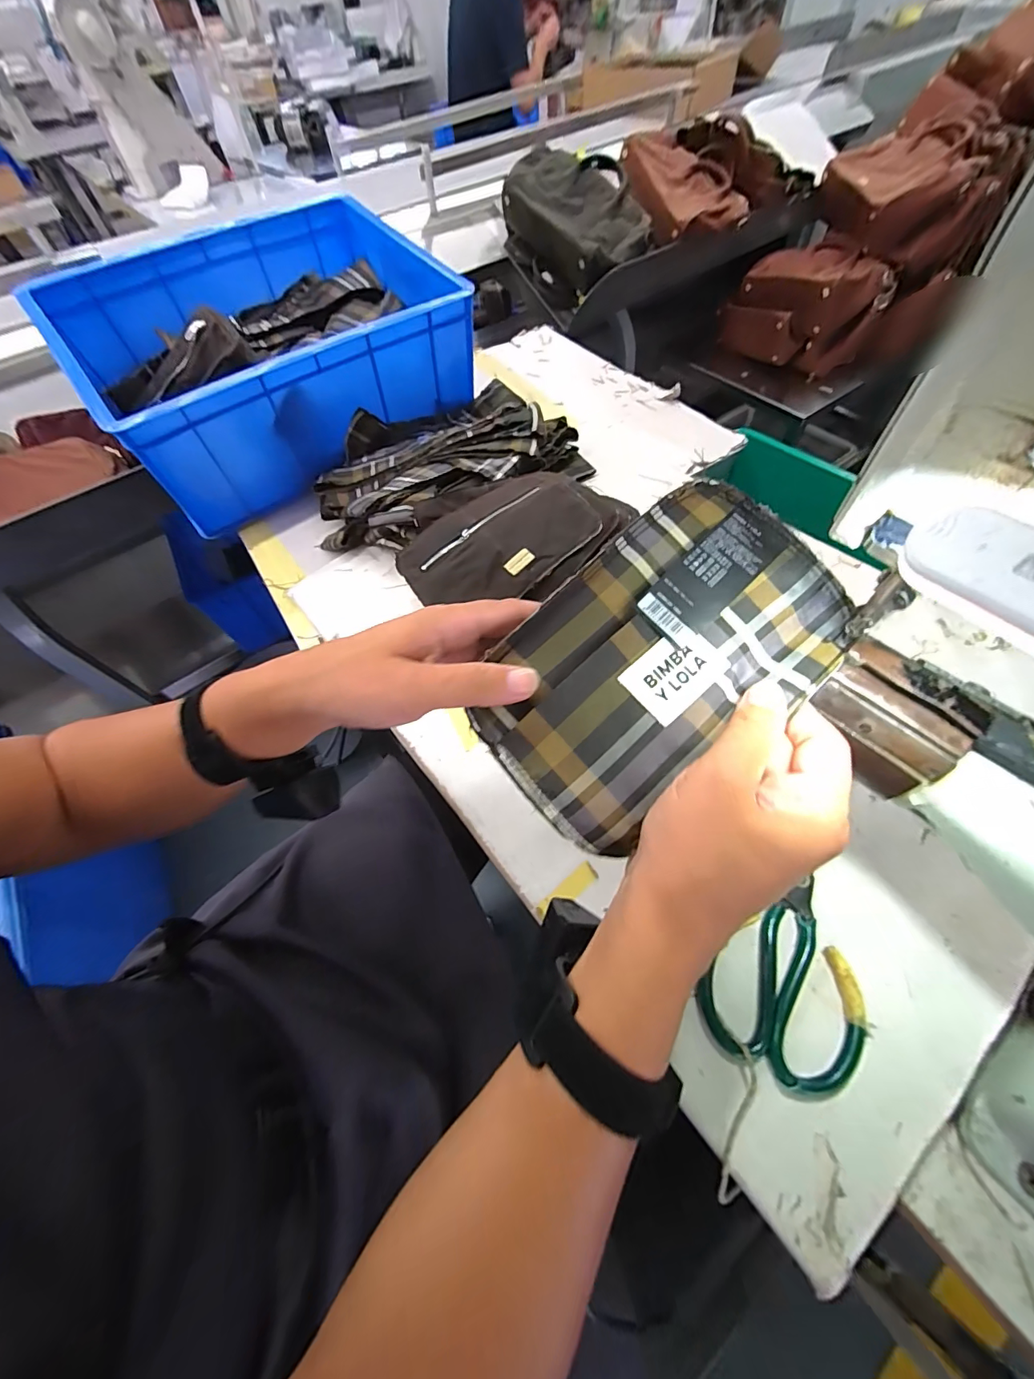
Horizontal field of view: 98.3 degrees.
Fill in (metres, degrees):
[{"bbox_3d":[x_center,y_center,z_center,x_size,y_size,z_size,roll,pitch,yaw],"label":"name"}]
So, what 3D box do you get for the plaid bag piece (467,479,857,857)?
[{"bbox_3d":[0.075,-0.018,0.239,0.194,0.011,0.119,-41,80,-4],"label":"plaid bag piece"}]

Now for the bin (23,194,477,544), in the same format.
[{"bbox_3d":[-0.325,-0.476,0.636,0.465,0.188,0.333,-37,64,-16],"label":"bin"}]

